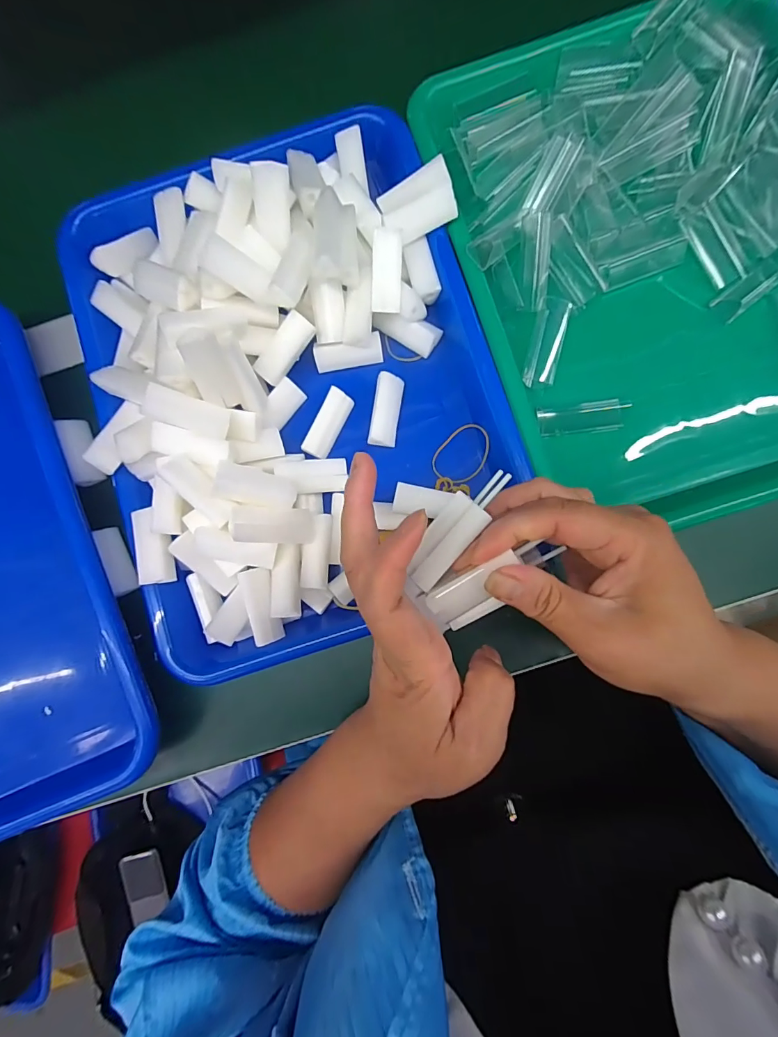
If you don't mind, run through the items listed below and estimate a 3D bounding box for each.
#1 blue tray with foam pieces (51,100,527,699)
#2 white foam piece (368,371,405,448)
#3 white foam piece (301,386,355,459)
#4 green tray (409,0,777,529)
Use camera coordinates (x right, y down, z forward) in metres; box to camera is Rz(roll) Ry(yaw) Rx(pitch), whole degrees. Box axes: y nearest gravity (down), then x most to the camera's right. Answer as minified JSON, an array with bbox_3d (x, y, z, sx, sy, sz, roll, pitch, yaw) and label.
[{"bbox_3d":[-0.061,-0.085,0.267,0.248,0.058,0.327,-16,85,2],"label":"blue tray with foam pieces"},{"bbox_3d":[-0.001,-0.072,0.284,0.017,0.013,0.048,8,86,4],"label":"white foam piece"},{"bbox_3d":[-0.040,-0.063,0.284,0.014,0.015,0.046,27,87,5],"label":"white foam piece"},{"bbox_3d":[0.173,-0.169,0.279,0.242,0.041,0.333,-17,84,2],"label":"green tray"}]

